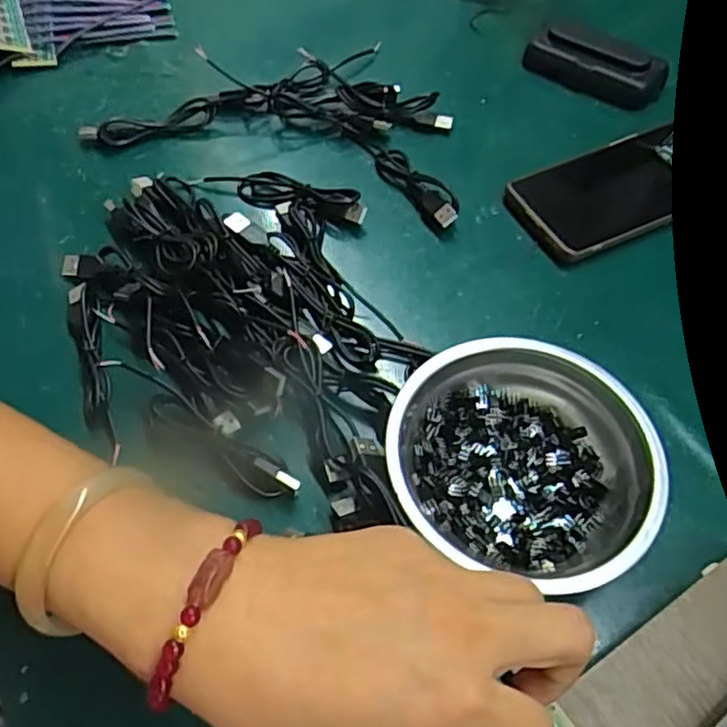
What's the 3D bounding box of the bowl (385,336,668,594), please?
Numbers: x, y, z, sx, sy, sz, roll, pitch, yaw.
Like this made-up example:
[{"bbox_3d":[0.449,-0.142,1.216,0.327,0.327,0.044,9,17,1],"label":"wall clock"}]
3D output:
[{"bbox_3d":[0.076,0.050,0.325,0.129,0.039,0.121,24,61,14],"label":"bowl"}]

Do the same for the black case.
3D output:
[{"bbox_3d":[0.179,-0.231,0.505,0.105,0.028,0.042,22,60,13],"label":"black case"}]

